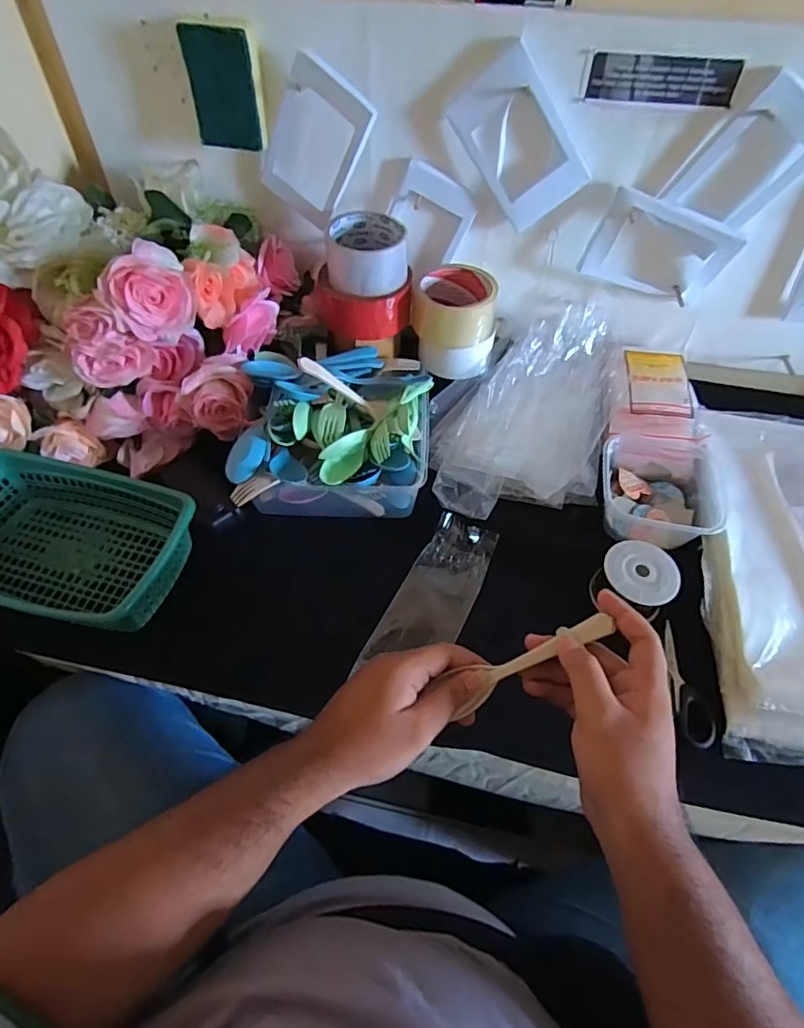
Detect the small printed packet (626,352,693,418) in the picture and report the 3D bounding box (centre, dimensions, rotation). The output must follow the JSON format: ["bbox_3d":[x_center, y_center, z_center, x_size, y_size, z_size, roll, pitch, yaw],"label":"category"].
[{"bbox_3d":[0.298,-0.153,0.625,0.070,0.014,0.097,7,53,3],"label":"small printed packet"}]

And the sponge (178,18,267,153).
[{"bbox_3d":[-0.178,-0.429,0.542,0.066,0.098,0.024,6,53,3],"label":"sponge"}]

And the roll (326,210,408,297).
[{"bbox_3d":[-0.038,-0.282,0.584,0.084,0.049,0.085,1,53,-1],"label":"roll"}]

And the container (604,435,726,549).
[{"bbox_3d":[0.271,-0.031,0.573,0.122,0.047,0.128,11,53,7],"label":"container"}]

